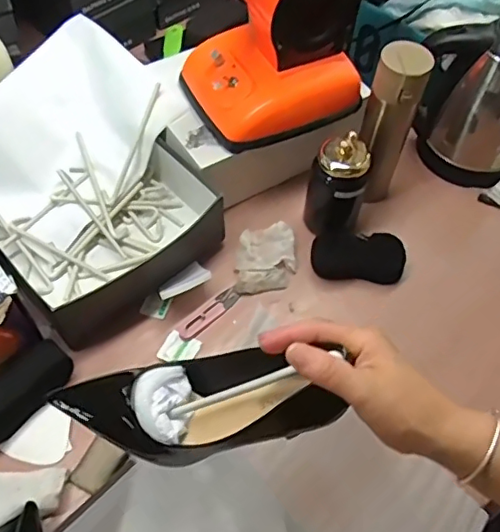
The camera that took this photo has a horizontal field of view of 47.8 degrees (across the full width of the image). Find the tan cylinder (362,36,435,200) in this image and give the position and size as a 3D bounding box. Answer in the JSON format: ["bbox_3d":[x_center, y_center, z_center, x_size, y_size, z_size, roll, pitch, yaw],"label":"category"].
[{"bbox_3d":[0.184,-0.184,0.767,0.064,0.236,0.050,19,58,9],"label":"tan cylinder"}]

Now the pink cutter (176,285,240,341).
[{"bbox_3d":[-0.055,0.061,0.739,0.029,0.010,0.095,39,63,20],"label":"pink cutter"}]

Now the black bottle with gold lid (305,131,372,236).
[{"bbox_3d":[0.118,-0.105,0.766,0.077,0.152,0.058,16,58,7],"label":"black bottle with gold lid"}]

